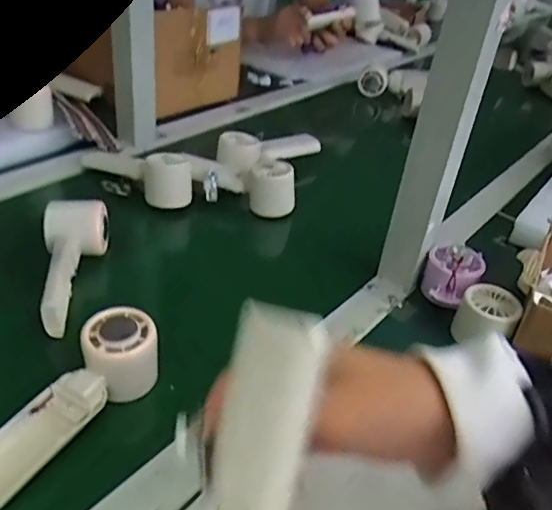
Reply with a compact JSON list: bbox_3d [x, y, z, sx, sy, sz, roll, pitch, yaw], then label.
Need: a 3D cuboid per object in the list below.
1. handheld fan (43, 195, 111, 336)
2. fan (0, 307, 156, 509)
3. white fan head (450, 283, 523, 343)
[{"bbox_3d":[-0.204,0.012,0.546,0.055,0.057,0.149,3,49,-5],"label":"handheld fan"},{"bbox_3d":[-0.154,0.103,0.411,0.050,0.050,0.160,25,38,23],"label":"fan"},{"bbox_3d":[0.199,0.060,0.535,0.055,0.042,0.057,19,37,17],"label":"white fan head"}]

